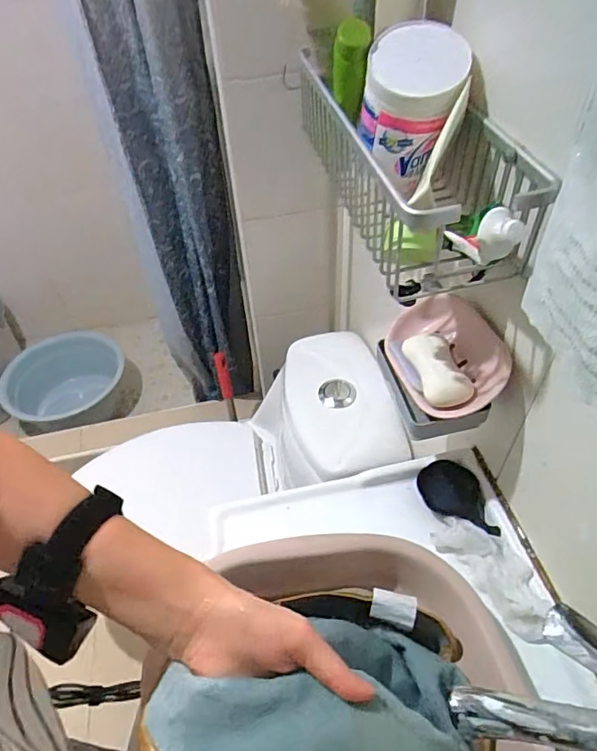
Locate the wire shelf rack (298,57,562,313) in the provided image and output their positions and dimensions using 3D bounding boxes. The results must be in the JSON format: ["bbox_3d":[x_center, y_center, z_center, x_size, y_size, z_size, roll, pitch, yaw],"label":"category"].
[{"bbox_3d":[0.102,-0.216,0.508,0.127,0.111,0.381,-14,49,-8],"label":"wire shelf rack"}]

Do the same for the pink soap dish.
[{"bbox_3d":[0.149,-0.023,0.526,0.089,0.046,0.140,-16,49,-10],"label":"pink soap dish"}]

